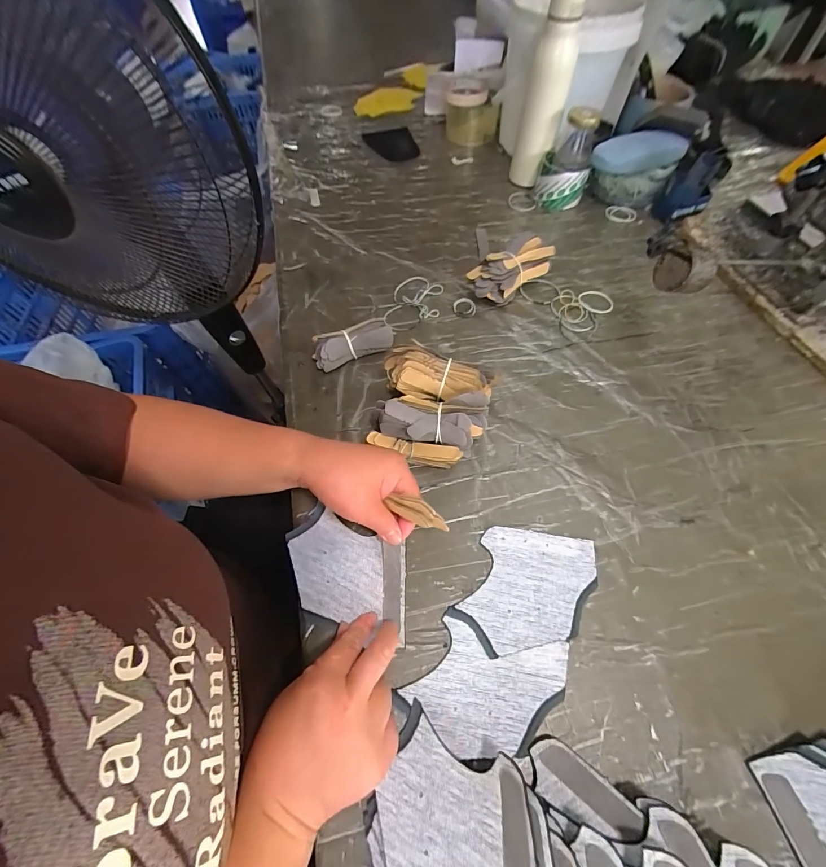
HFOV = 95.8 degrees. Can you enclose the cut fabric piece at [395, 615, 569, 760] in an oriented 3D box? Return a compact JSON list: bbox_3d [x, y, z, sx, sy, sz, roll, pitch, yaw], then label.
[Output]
[{"bbox_3d":[0.061,0.196,0.303,0.092,0.004,0.110,37,66,21],"label":"cut fabric piece"}]

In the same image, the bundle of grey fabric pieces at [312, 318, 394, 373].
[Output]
[{"bbox_3d":[-0.076,-0.113,0.468,0.100,0.037,0.034,-21,61,-11],"label":"bundle of grey fabric pieces"}]

